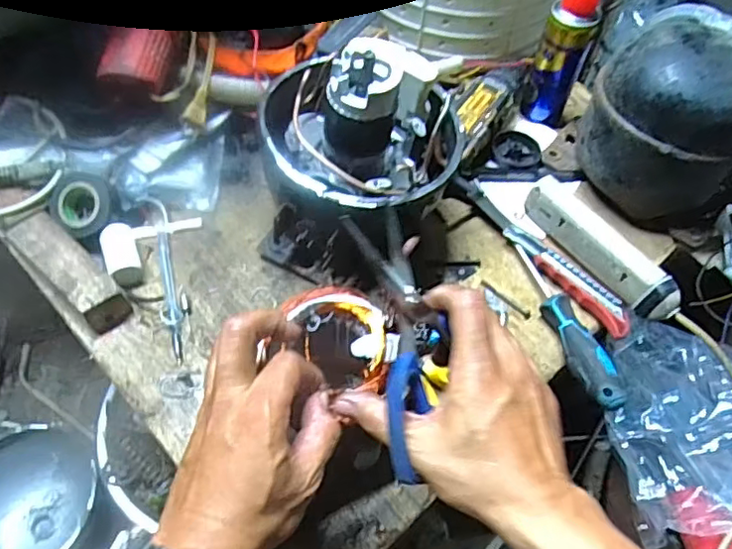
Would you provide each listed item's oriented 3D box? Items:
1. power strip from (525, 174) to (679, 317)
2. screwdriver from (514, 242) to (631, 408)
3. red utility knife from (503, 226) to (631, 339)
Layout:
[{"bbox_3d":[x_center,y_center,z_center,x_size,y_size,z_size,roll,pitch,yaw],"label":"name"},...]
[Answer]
[{"bbox_3d":[0.228,-0.025,0.582,0.031,0.041,0.172,-27,62,-22],"label":"power strip"},{"bbox_3d":[0.182,0.044,0.549,0.030,0.030,0.176,-10,57,-12],"label":"screwdriver"},{"bbox_3d":[0.199,0.003,0.586,0.036,0.018,0.147,-29,62,-23],"label":"red utility knife"}]

